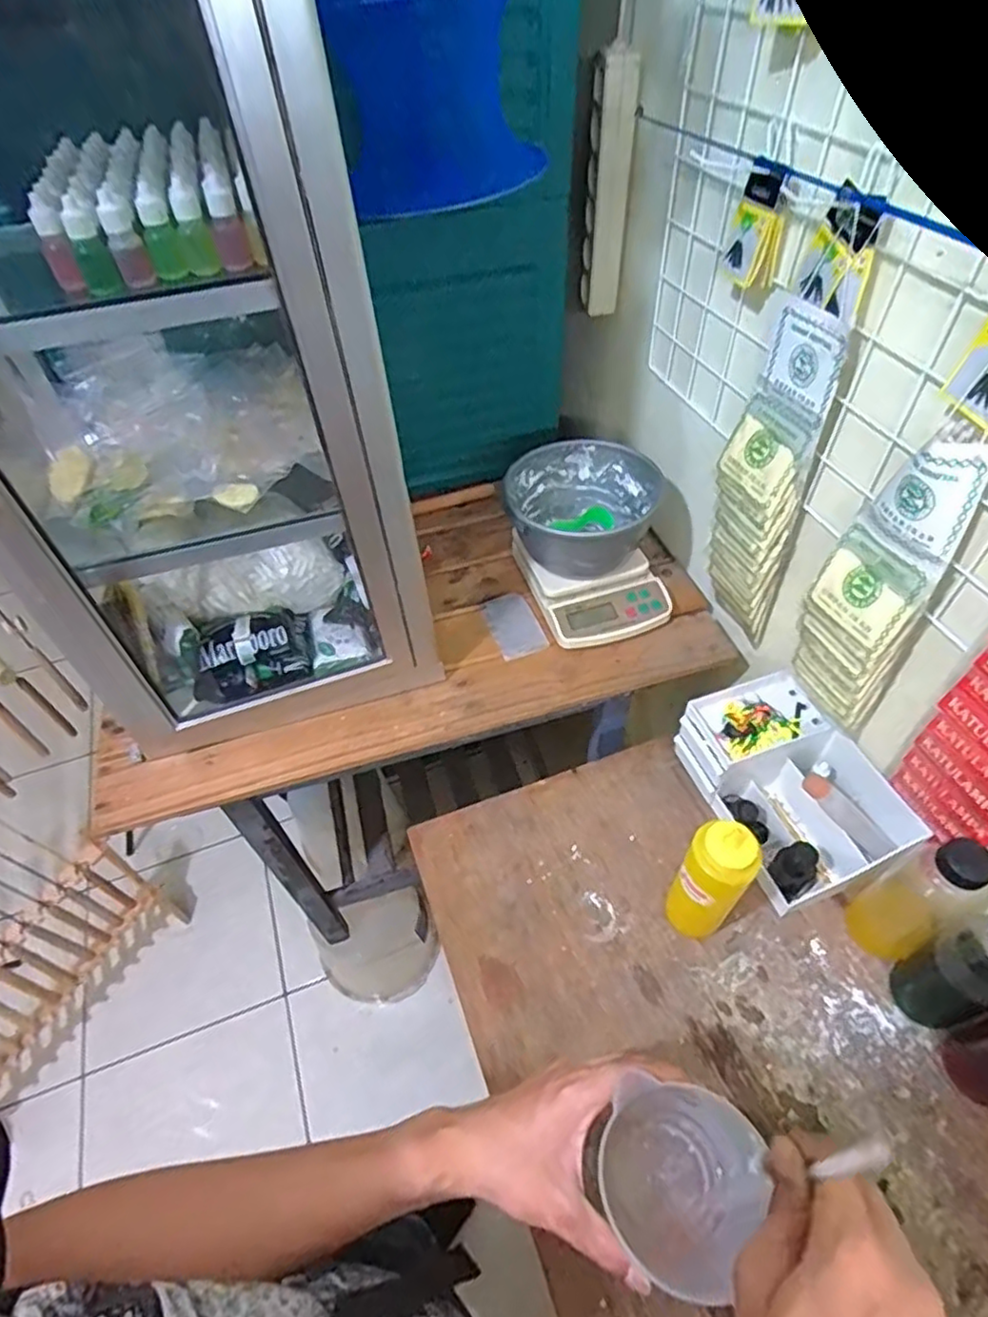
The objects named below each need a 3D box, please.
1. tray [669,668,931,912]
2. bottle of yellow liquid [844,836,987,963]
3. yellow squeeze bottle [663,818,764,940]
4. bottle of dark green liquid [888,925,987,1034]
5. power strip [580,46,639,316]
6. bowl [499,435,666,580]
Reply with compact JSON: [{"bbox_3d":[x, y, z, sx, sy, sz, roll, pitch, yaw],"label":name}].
[{"bbox_3d":[0.334,0.144,0.749,0.153,0.102,0.233,-20,52,-13],"label":"tray"},{"bbox_3d":[0.406,0.224,0.620,0.080,0.189,0.063,-25,53,-17],"label":"bottle of yellow liquid"},{"bbox_3d":[0.206,0.223,0.635,0.057,0.188,0.048,32,58,26],"label":"yellow squeeze bottle"},{"bbox_3d":[0.419,0.277,0.577,0.065,0.190,0.070,-21,52,-14],"label":"bottle of dark green liquid"},{"bbox_3d":[0.135,-0.556,0.788,0.047,0.258,0.032,2,50,5],"label":"power strip"},{"bbox_3d":[0.118,-0.197,0.875,0.180,0.103,0.180,-2,50,2],"label":"bowl"}]

